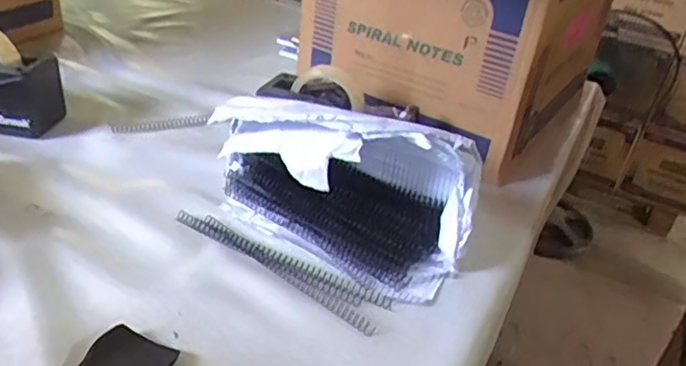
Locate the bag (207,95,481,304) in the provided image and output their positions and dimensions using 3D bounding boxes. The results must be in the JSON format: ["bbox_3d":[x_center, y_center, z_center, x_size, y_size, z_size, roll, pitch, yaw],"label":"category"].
[{"bbox_3d":[0.001,-0.012,0.619,0.283,0.142,0.151,25,36,25],"label":"bag"}]

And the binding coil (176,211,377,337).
[{"bbox_3d":[-0.072,0.082,0.578,0.253,0.007,0.020,26,36,27],"label":"binding coil"}]

